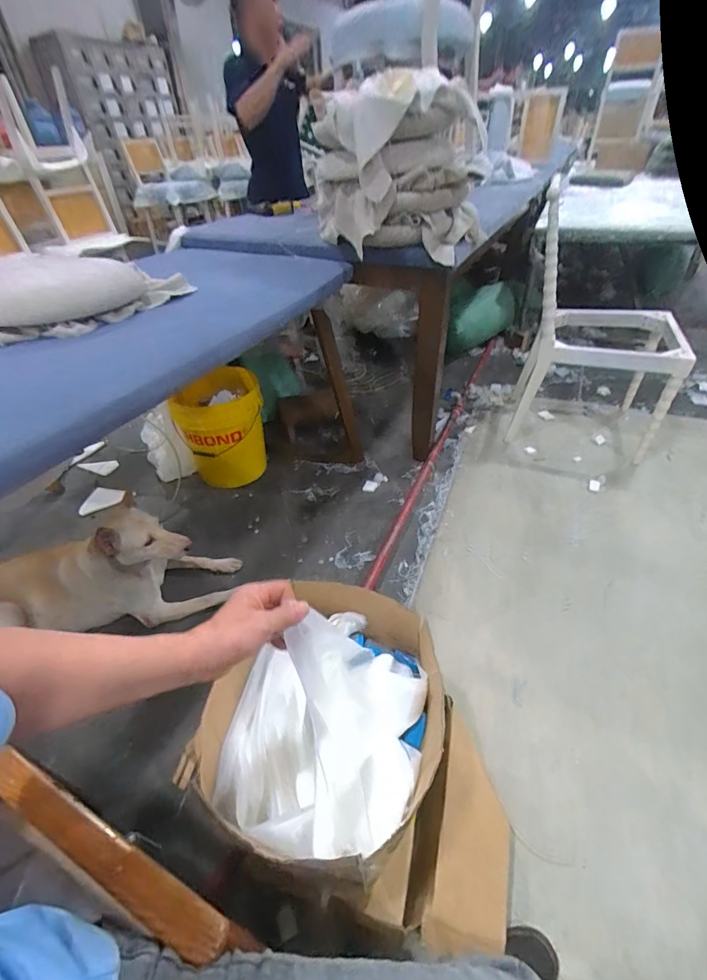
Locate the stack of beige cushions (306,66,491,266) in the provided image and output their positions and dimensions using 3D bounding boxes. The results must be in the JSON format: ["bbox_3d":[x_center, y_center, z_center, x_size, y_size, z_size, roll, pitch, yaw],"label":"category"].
[{"bbox_3d":[0.120,-0.902,1.176,0.358,0.336,0.382,-29,47,-25],"label":"stack of beige cushions"}]

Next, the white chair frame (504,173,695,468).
[{"bbox_3d":[0.941,-0.601,1.592,0.531,0.857,0.444,15,44,20],"label":"white chair frame"}]

